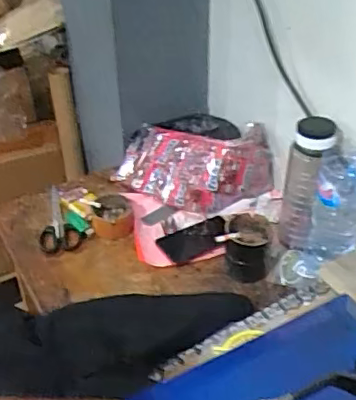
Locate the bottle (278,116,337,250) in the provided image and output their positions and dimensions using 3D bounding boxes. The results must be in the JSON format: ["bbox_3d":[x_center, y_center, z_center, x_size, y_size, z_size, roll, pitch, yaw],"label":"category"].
[{"bbox_3d":[0.218,-0.017,0.987,0.070,0.248,0.073,10,41,12],"label":"bottle"}]

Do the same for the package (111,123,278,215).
[{"bbox_3d":[0.026,-0.073,1.152,0.328,0.135,0.161,7,40,9],"label":"package"}]

